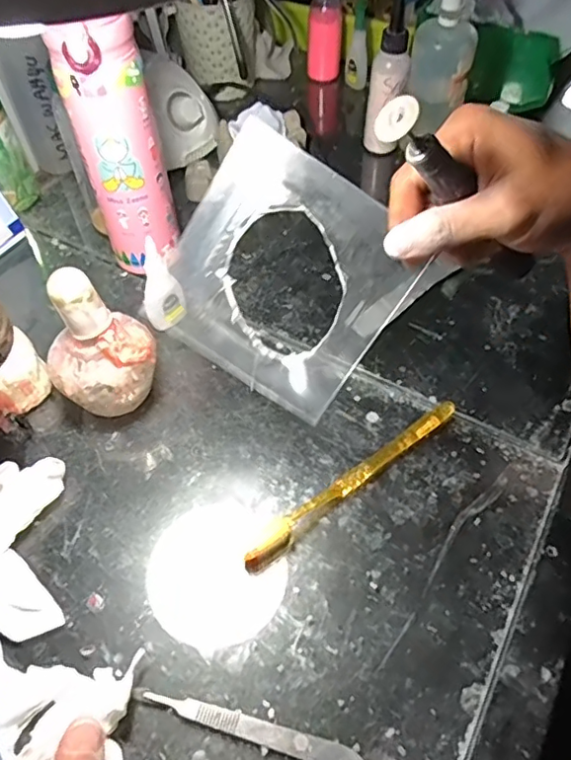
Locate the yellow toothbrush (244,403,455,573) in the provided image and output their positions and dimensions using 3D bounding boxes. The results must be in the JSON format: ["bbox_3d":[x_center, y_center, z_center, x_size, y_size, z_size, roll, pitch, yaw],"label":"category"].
[{"bbox_3d":[0.048,0.068,0.393,0.186,0.011,0.015,-33,59,-21],"label":"yellow toothbrush"}]

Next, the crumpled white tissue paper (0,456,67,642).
[{"bbox_3d":[-0.172,0.105,0.360,0.059,0.029,0.107,-12,54,-7],"label":"crumpled white tissue paper"}]

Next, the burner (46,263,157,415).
[{"bbox_3d":[-0.129,-0.020,0.398,0.069,0.118,0.059,-24,56,-16],"label":"burner"}]

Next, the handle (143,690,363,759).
[{"bbox_3d":[-0.017,0.188,0.307,0.120,0.005,0.014,13,55,11],"label":"handle"}]

